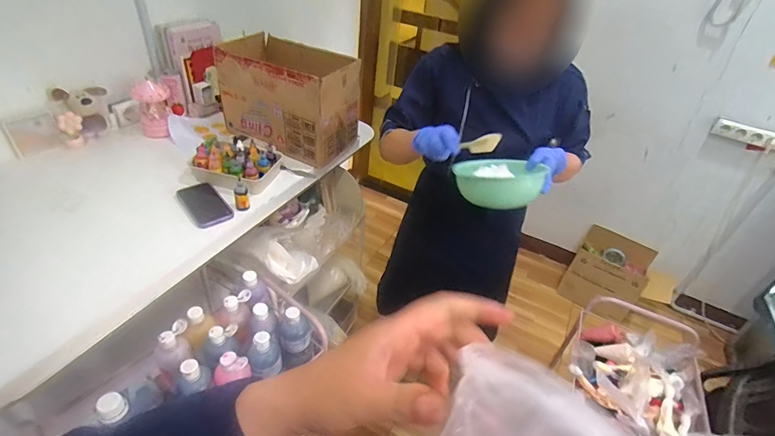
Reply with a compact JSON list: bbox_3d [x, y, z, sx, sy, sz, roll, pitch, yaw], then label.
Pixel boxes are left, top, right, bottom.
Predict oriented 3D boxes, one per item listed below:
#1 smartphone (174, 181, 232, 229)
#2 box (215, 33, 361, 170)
[{"bbox_3d":[-0.421,-0.031,0.913,0.080,0.016,0.140,-29,63,-31],"label":"smartphone"},{"bbox_3d":[-0.284,-0.334,1.122,0.359,0.239,0.183,22,41,19],"label":"box"}]

